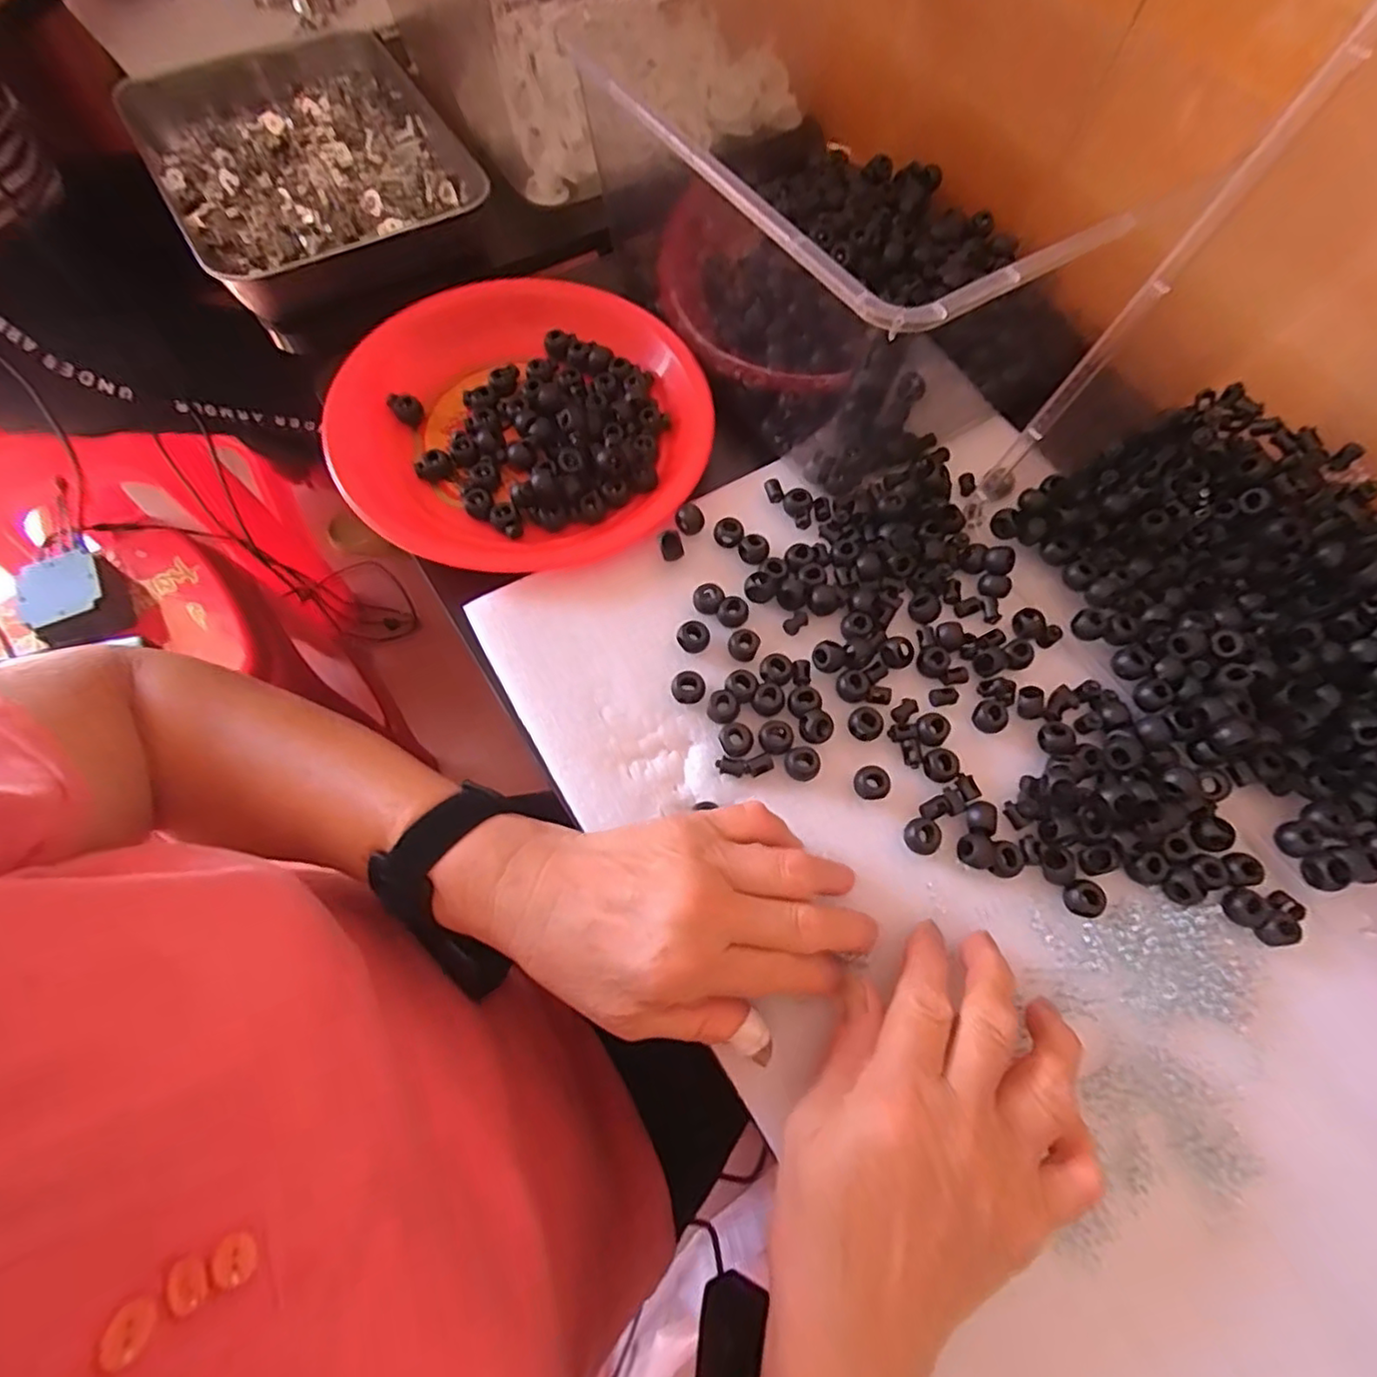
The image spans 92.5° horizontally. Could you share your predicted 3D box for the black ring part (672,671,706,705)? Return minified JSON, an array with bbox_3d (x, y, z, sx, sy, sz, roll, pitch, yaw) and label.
[{"bbox_3d":[0.000,0.000,0.352,0.017,0.013,0.015,-7,68,-6],"label":"black ring part"}]

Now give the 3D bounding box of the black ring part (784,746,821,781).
[{"bbox_3d":[0.059,0.039,0.338,0.017,0.008,0.017,1,67,-3],"label":"black ring part"}]

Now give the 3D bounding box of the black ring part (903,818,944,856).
[{"bbox_3d":[0.116,0.073,0.325,0.017,0.007,0.017,1,67,-3],"label":"black ring part"}]

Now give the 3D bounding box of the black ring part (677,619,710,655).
[{"bbox_3d":[0.003,-0.028,0.363,0.017,0.011,0.014,-5,68,-5],"label":"black ring part"}]

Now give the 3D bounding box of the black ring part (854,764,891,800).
[{"bbox_3d":[0.094,0.048,0.336,0.017,0.008,0.016,1,67,-3],"label":"black ring part"}]

